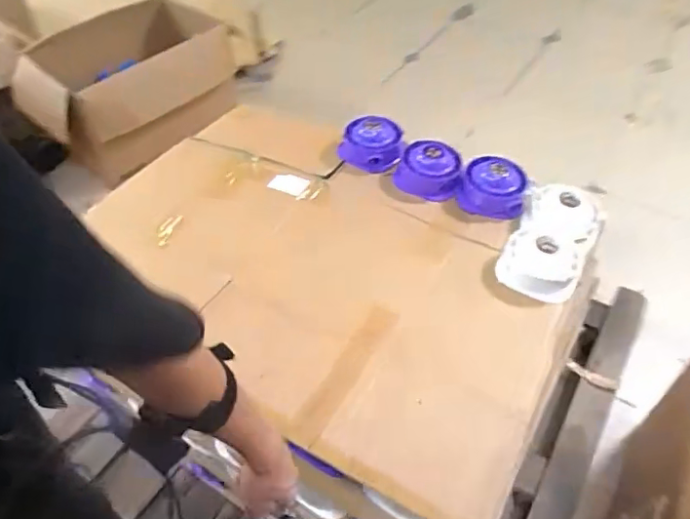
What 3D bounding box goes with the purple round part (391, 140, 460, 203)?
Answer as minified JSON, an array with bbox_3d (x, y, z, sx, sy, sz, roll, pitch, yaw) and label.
[{"bbox_3d":[0.181,-0.199,1.179,0.129,0.063,0.128,-1,47,1],"label":"purple round part"}]

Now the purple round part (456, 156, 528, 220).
[{"bbox_3d":[0.302,-0.149,1.126,0.128,0.076,0.106,14,49,15],"label":"purple round part"}]

